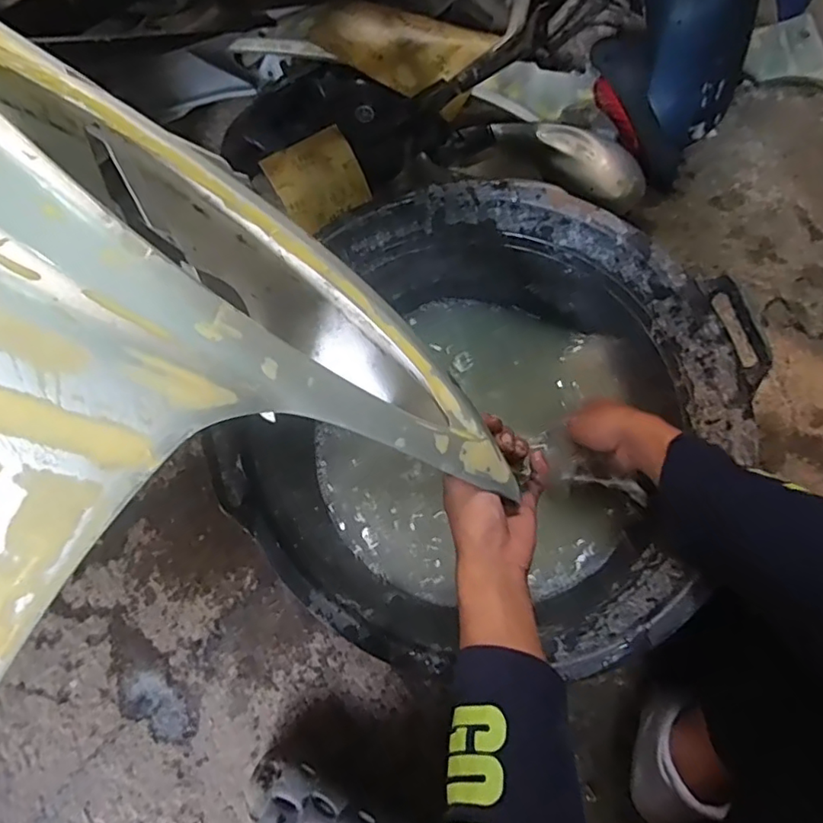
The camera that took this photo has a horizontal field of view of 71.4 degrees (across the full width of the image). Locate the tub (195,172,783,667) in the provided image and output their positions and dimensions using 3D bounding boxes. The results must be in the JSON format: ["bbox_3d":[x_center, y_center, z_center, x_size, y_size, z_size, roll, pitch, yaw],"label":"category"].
[{"bbox_3d":[0.078,0.019,0.588,0.411,0.200,0.449,18,71,7],"label":"tub"}]

